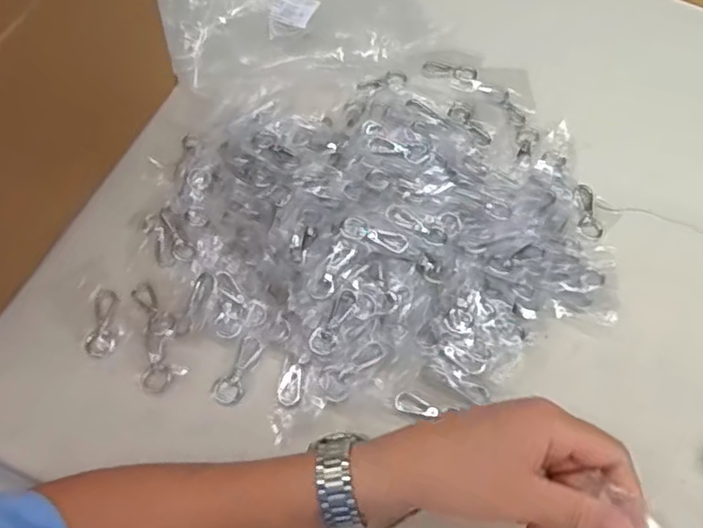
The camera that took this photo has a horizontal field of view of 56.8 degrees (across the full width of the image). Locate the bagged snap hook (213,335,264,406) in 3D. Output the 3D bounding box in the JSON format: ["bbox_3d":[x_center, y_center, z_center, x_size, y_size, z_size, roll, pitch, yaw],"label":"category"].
[{"bbox_3d":[-0.089,0.083,0.510,0.024,0.006,0.055,19,61,9],"label":"bagged snap hook"}]

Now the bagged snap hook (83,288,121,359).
[{"bbox_3d":[-0.202,0.048,0.531,0.023,0.004,0.060,1,60,-1],"label":"bagged snap hook"}]

